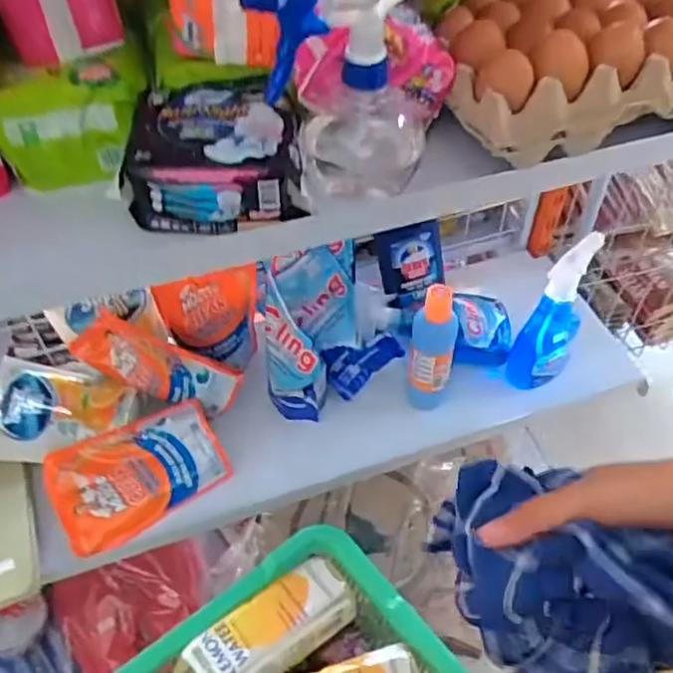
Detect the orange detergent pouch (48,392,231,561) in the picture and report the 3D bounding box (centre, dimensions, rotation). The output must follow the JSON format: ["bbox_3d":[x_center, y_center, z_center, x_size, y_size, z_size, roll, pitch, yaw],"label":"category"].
[{"bbox_3d":[-0.230,0.151,0.774,0.190,0.022,0.121,-28,69,-10],"label":"orange detergent pouch"}]

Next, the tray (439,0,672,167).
[{"bbox_3d":[0.210,-0.275,0.587,0.293,0.060,0.262,-15,51,-11],"label":"tray"}]

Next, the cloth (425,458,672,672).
[{"bbox_3d":[0.129,0.142,0.378,0.158,0.125,0.086,22,54,18],"label":"cloth"}]

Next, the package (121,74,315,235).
[{"bbox_3d":[-0.089,-0.134,0.495,0.117,0.065,0.103,-2,50,-1],"label":"package"}]

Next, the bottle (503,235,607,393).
[{"bbox_3d":[0.263,-0.029,0.820,0.066,0.198,0.090,19,53,17],"label":"bottle"}]

